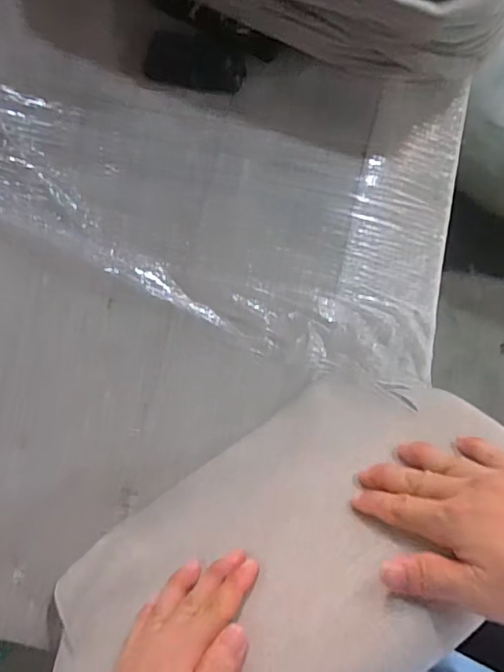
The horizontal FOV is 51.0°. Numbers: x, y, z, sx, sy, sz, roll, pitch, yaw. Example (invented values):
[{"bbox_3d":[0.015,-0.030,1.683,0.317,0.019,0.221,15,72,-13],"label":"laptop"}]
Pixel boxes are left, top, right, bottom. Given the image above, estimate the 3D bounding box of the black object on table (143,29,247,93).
[{"bbox_3d":[-0.061,-0.295,0.574,0.107,0.016,0.051,15,83,2],"label":"black object on table"}]

